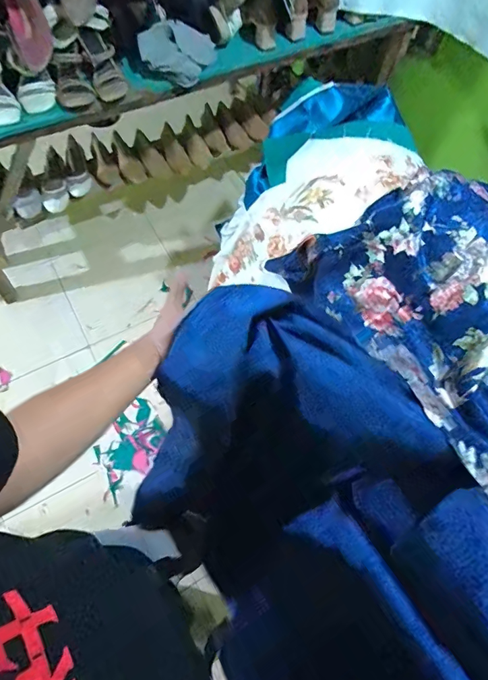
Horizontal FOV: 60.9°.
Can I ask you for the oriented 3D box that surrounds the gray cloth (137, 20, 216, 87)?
[{"bbox_3d":[-0.179,-0.761,1.097,0.145,0.082,0.194,41,69,16],"label":"gray cloth"}]

